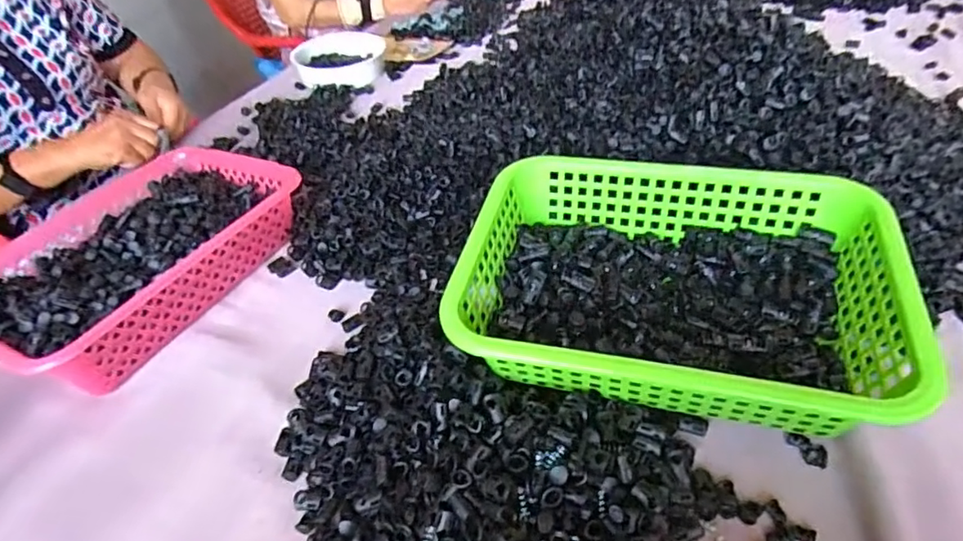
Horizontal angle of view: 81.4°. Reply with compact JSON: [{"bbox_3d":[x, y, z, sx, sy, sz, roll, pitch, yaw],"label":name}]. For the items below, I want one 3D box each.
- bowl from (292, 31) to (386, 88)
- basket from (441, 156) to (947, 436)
[{"bbox_3d":[-0.243,-0.366,0.971,0.158,0.047,0.144,-13,40,-8],"label":"bowl"},{"bbox_3d":[0.140,0.016,0.429,0.293,0.099,0.199,8,41,17],"label":"basket"}]

